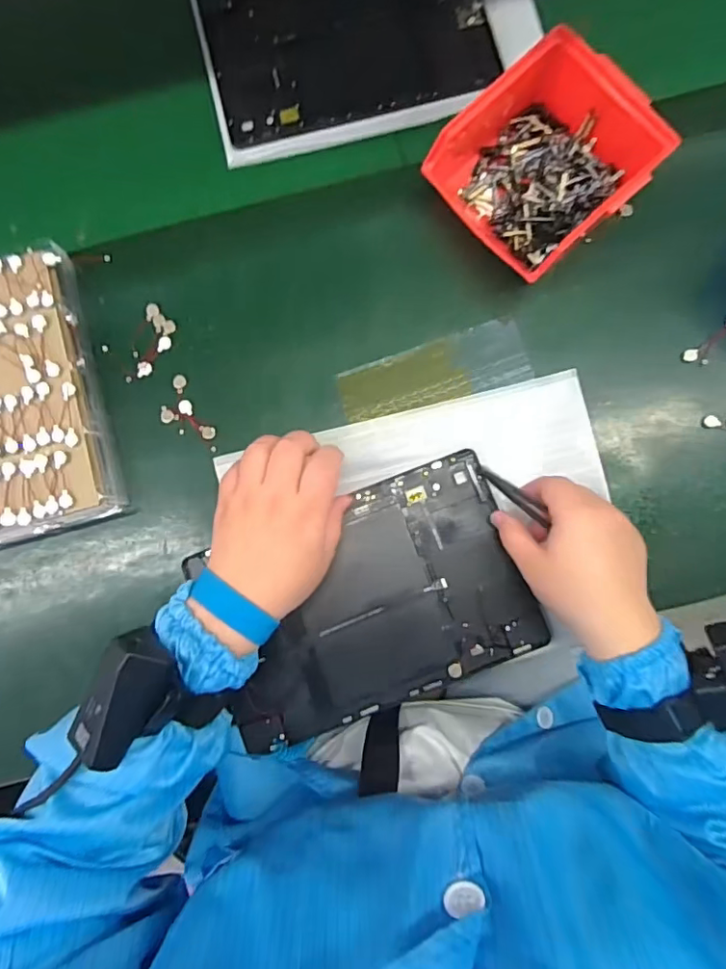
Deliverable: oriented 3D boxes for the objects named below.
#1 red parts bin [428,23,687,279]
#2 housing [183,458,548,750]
[{"bbox_3d":[0.133,-0.237,0.416,0.137,0.075,0.133,-44,85,-3],"label":"red parts bin"},{"bbox_3d":[0.003,0.087,0.411,0.227,0.012,0.152,-22,83,1],"label":"housing"}]

